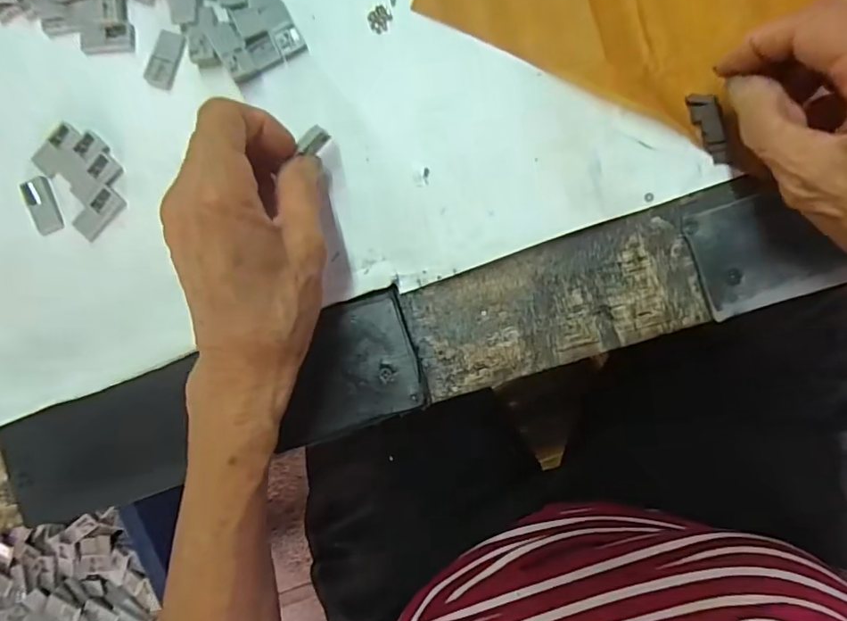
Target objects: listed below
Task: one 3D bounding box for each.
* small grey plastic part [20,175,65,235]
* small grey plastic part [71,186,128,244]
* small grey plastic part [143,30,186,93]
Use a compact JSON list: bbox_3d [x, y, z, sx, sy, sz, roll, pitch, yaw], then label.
[{"bbox_3d":[-0.197,-0.054,0.266,0.014,0.006,0.028,-21,88,3],"label":"small grey plastic part"},{"bbox_3d":[-0.168,-0.051,0.267,0.014,0.006,0.028,43,91,3],"label":"small grey plastic part"},{"bbox_3d":[-0.134,-0.129,0.265,0.015,0.004,0.029,16,90,4],"label":"small grey plastic part"}]

